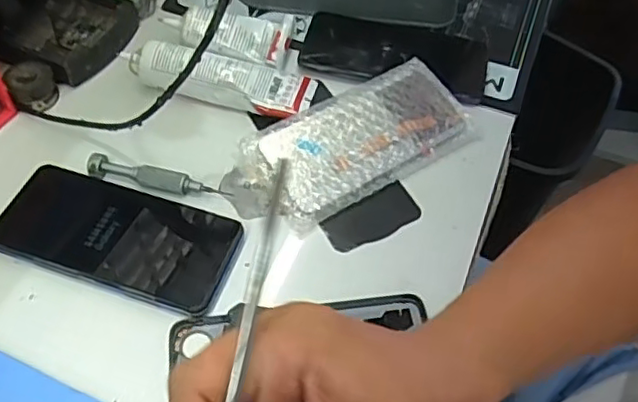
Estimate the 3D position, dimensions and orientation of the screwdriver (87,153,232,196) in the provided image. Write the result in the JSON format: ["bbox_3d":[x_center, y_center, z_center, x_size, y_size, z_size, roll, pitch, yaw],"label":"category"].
[{"bbox_3d":[-0.118,-0.016,0.451,0.101,0.012,0.015,10,54,4],"label":"screwdriver"}]

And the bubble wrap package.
[{"bbox_3d":[0.024,-0.044,0.475,0.195,0.022,0.087,-28,61,-22],"label":"bubble wrap package"}]

